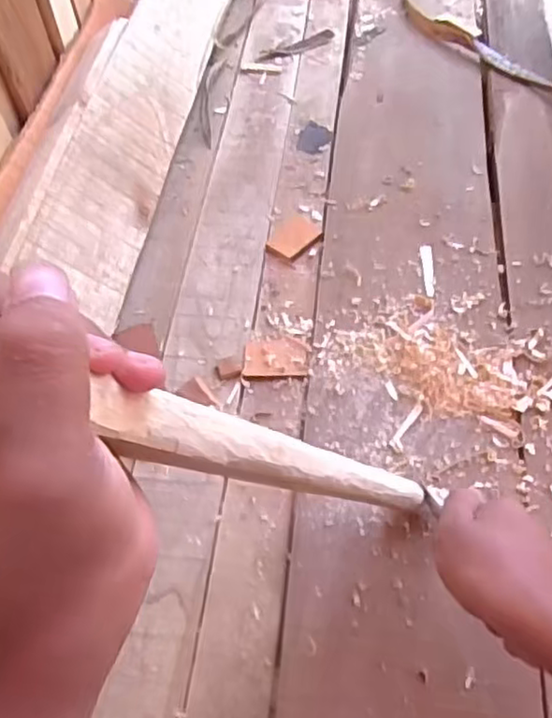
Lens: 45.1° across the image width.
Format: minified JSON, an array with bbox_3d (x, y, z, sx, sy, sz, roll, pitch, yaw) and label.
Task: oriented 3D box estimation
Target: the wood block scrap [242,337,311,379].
[{"bbox_3d":[0.000,-0.002,0.669,0.066,0.004,0.048,-4,55,1],"label":"wood block scrap"}]

